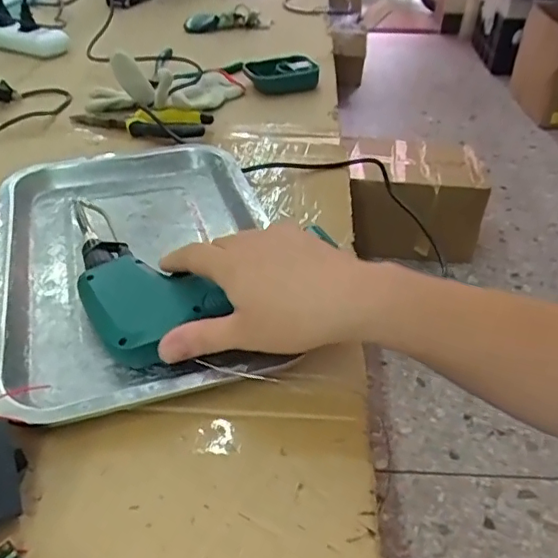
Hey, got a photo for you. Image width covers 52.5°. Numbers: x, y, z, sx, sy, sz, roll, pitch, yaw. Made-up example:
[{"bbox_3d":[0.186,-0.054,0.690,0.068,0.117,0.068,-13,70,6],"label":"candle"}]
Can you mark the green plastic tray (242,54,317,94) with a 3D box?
[{"bbox_3d":[0.003,-0.257,0.720,0.092,0.032,0.057,0,40,1],"label":"green plastic tray"}]

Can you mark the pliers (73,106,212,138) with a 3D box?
[{"bbox_3d":[-0.153,-0.176,0.618,0.151,0.025,0.049,10,41,13],"label":"pliers"}]

